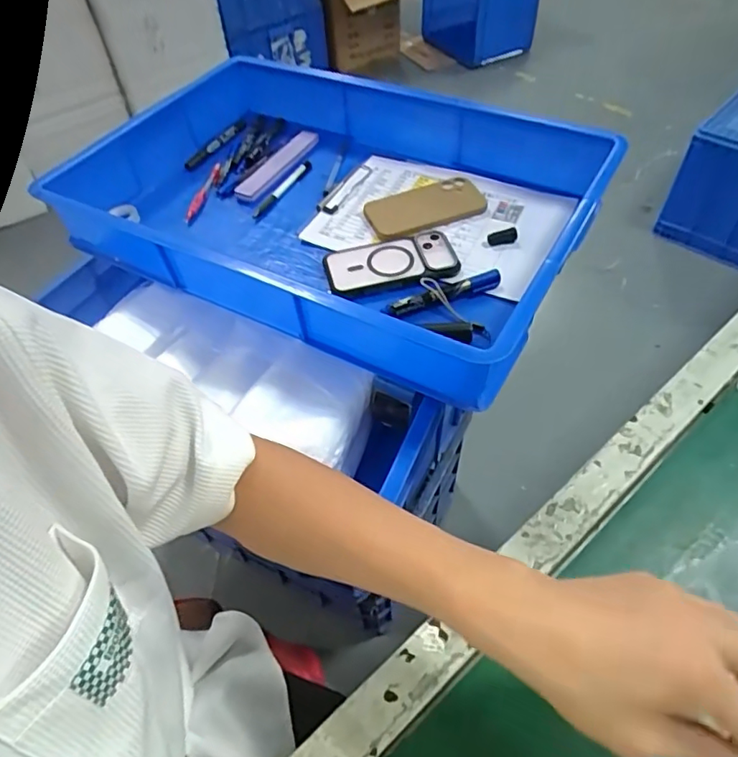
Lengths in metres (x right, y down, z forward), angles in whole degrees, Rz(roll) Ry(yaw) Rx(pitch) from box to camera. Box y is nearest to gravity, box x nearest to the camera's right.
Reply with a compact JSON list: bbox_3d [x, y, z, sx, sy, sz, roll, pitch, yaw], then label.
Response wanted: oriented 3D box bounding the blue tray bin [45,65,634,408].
[{"bbox_3d":[-0.068,-0.231,0.694,0.626,0.100,0.408,21,56,20],"label":"blue tray bin"}]

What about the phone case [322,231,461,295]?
[{"bbox_3d":[0.026,-0.139,0.655,0.154,0.014,0.074,-7,51,-1],"label":"phone case"}]

